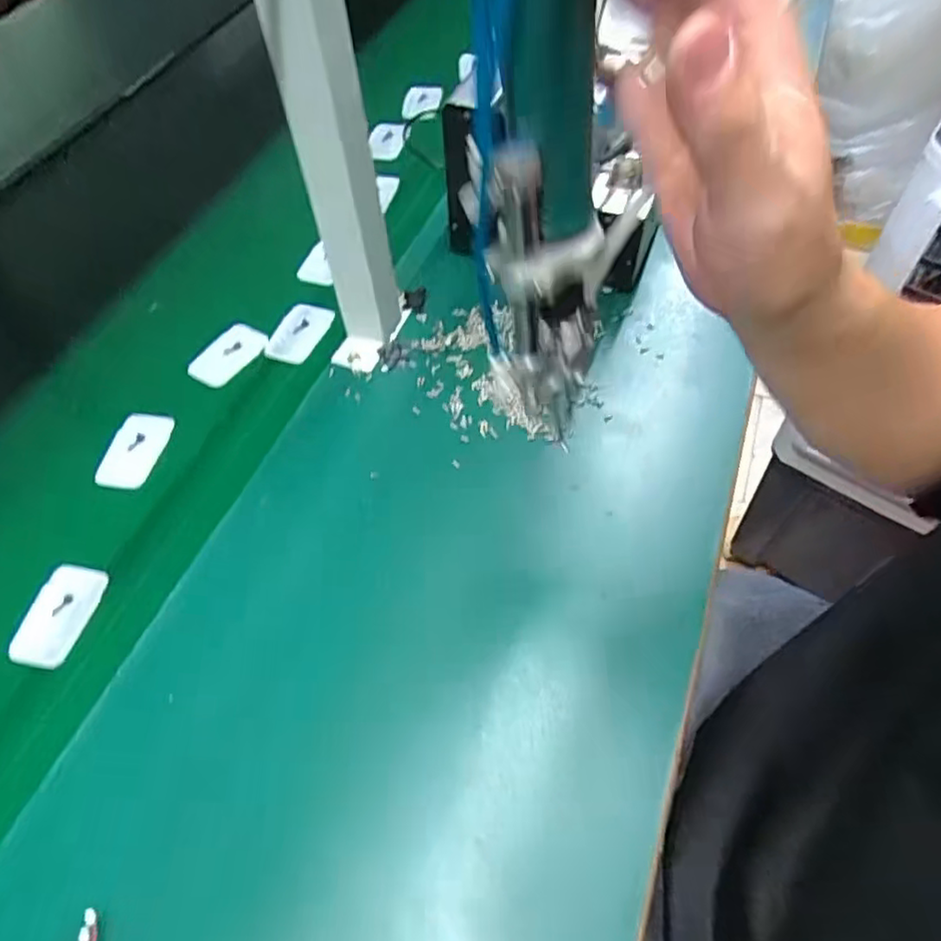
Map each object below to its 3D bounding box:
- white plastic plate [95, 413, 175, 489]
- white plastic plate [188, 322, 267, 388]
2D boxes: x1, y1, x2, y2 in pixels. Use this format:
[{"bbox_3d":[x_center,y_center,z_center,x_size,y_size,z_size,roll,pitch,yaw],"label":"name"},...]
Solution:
[{"bbox_3d":[-0.276,-0.017,0.553,0.045,0.010,0.066,11,70,7],"label":"white plastic plate"},{"bbox_3d":[-0.220,-0.104,0.615,0.071,0.034,0.008,-42,26,-1],"label":"white plastic plate"}]

